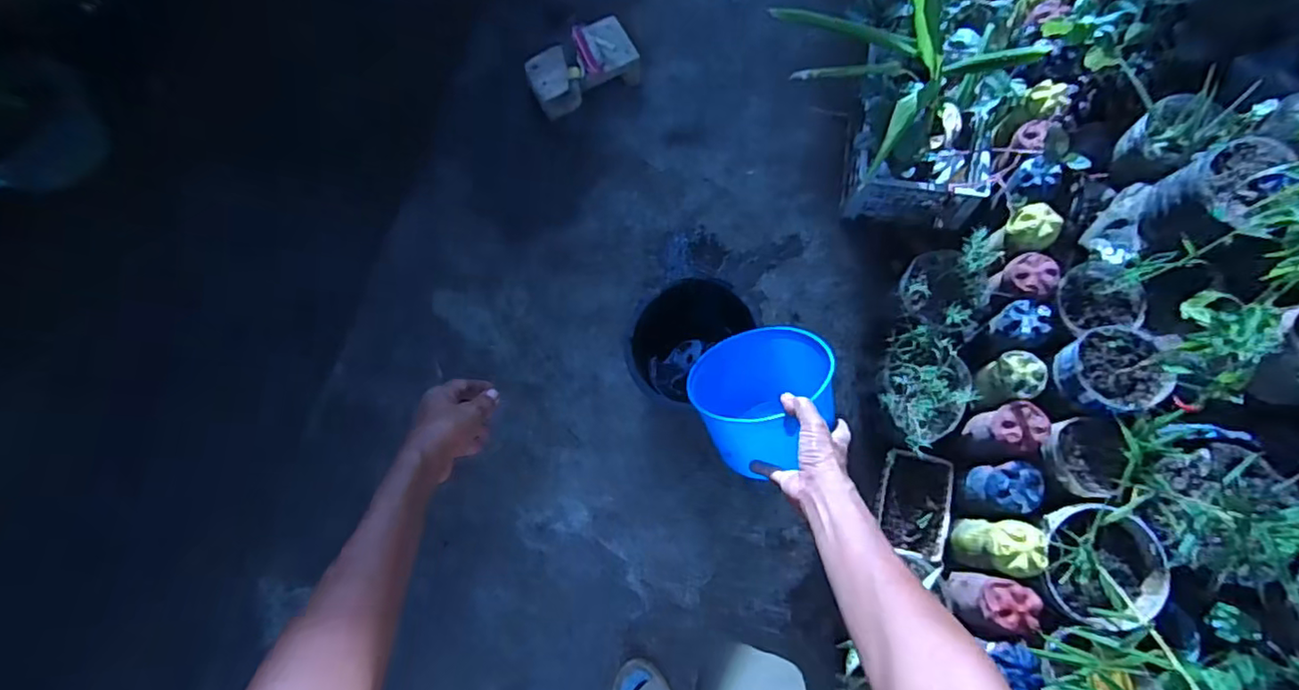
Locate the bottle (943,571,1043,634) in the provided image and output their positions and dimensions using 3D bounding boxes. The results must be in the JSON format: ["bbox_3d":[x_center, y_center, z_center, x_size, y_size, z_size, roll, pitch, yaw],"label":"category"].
[{"bbox_3d":[0.606,0.453,1.075,0.089,0.143,0.080,8,73,7],"label":"bottle"}]

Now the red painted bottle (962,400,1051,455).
[{"bbox_3d":[0.681,0.163,1.155,0.102,0.142,0.093,-1,72,4],"label":"red painted bottle"}]

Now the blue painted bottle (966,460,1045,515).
[{"bbox_3d":[0.663,0.268,1.130,0.102,0.109,0.091,2,72,5],"label":"blue painted bottle"}]

